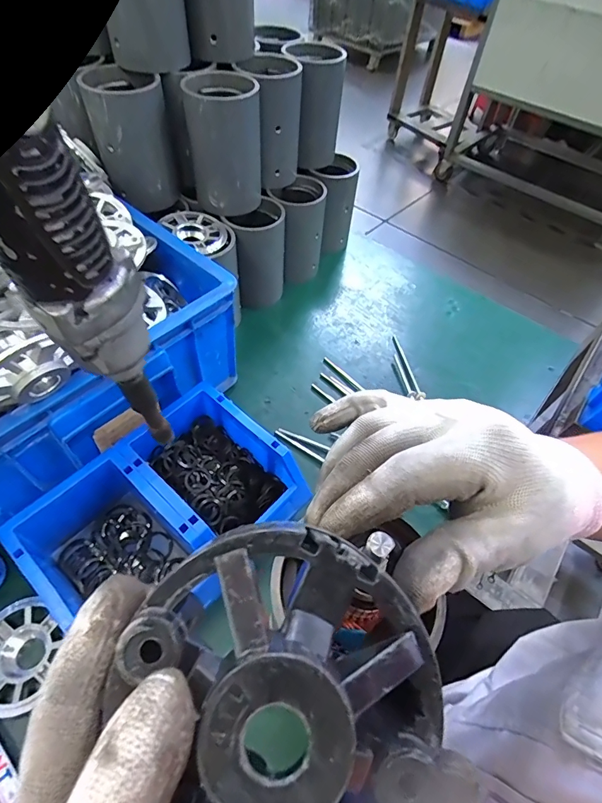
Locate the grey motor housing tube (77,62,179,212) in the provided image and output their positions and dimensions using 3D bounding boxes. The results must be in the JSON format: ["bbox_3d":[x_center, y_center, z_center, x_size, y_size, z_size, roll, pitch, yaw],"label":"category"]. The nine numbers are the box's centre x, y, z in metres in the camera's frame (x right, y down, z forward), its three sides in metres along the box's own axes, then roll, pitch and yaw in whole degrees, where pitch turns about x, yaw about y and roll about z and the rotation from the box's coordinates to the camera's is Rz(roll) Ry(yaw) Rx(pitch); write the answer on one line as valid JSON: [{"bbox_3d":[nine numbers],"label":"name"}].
[{"bbox_3d":[-0.190,-0.296,0.468,0.075,0.119,0.067,-14,56,-14],"label":"grey motor housing tube"}]

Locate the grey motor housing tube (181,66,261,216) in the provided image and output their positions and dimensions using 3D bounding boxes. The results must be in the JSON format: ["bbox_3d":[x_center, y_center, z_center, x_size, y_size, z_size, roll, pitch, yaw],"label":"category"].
[{"bbox_3d":[-0.087,-0.294,0.477,0.078,0.127,0.076,-6,54,-9],"label":"grey motor housing tube"}]

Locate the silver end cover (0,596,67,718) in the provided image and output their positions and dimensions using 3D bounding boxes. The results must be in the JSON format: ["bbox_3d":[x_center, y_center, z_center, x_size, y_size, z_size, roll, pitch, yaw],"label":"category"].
[{"bbox_3d":[-0.225,0.201,0.325,0.077,0.012,0.067,39,60,22],"label":"silver end cover"}]

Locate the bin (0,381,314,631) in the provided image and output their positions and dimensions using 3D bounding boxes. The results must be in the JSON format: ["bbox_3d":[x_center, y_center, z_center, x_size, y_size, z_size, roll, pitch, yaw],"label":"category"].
[{"bbox_3d":[-0.118,0.099,0.368,0.147,0.072,0.208,37,59,21],"label":"bin"}]

